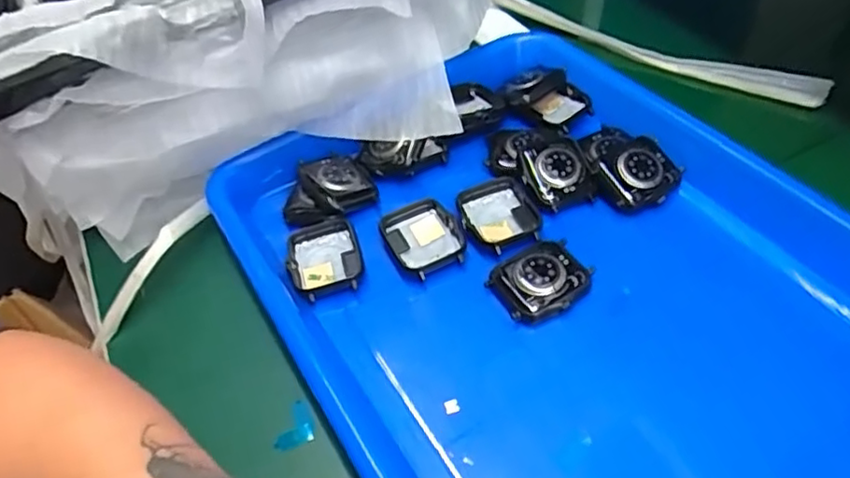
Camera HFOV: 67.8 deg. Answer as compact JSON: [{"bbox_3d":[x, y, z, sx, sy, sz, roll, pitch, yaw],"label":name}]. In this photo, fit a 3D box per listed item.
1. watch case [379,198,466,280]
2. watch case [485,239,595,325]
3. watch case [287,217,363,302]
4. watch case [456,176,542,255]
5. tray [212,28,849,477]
[{"bbox_3d":[-0.001,-0.001,0.338,0.037,0.010,0.043,-20,49,-11],"label":"watch case"},{"bbox_3d":[0.057,0.019,0.312,0.044,0.012,0.038,-29,51,-18],"label":"watch case"},{"bbox_3d":[-0.053,0.009,0.336,0.037,0.008,0.045,-16,48,-7],"label":"watch case"},{"bbox_3d":[0.041,-0.013,0.342,0.042,0.009,0.044,-15,48,-6],"label":"watch case"},{"bbox_3d":[0.064,0.013,0.306,0.254,0.035,0.319,-27,51,-18],"label":"tray"}]

